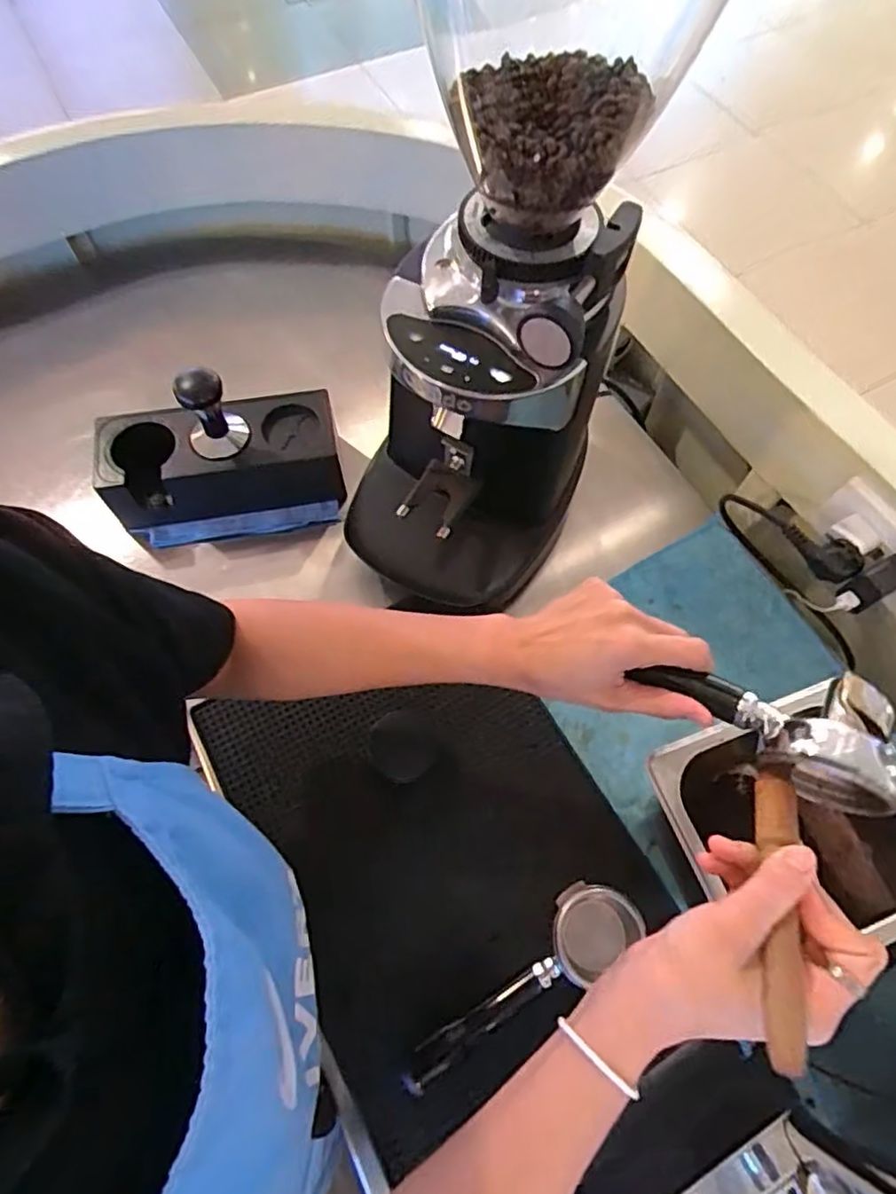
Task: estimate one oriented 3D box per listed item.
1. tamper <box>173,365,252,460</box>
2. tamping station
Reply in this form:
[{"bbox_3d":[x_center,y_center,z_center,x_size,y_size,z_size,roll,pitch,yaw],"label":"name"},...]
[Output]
[{"bbox_3d":[-0.229,-0.176,0.613,0.057,0.077,0.052,0,65,0],"label":"tamper"},{"bbox_3d":[-0.235,-0.143,0.658,0.235,0.130,0.114,-10,66,-5],"label":"tamping station"}]

